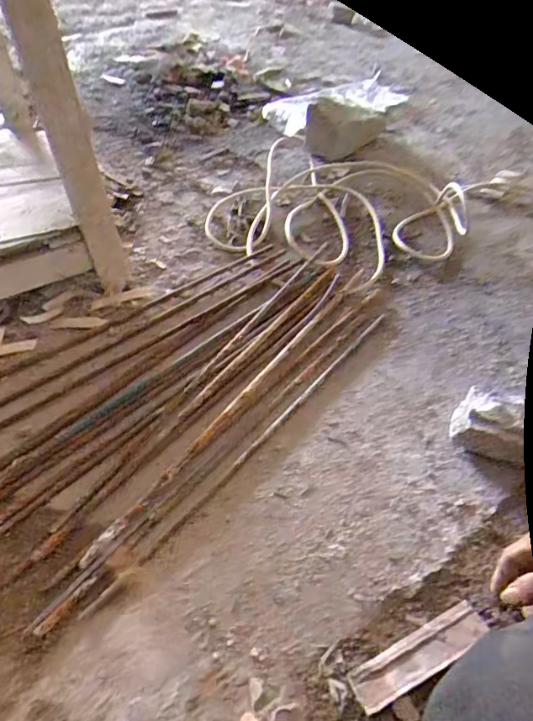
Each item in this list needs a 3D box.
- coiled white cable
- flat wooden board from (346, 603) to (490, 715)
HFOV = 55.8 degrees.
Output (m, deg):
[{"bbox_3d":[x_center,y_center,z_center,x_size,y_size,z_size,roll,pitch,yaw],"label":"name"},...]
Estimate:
[{"bbox_3d":[0.187,-0.330,1.047,0.486,0.047,0.481,0,50,0],"label":"coiled white cable"},{"bbox_3d":[0.164,0.309,0.532,0.159,0.017,0.040,-21,53,-17],"label":"flat wooden board"}]

